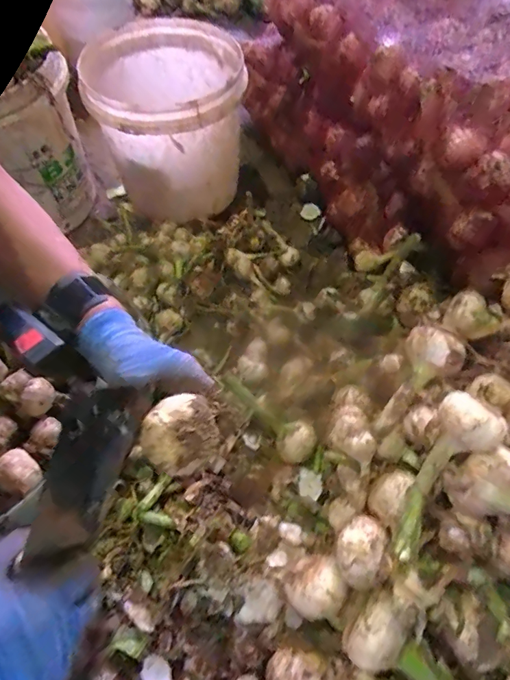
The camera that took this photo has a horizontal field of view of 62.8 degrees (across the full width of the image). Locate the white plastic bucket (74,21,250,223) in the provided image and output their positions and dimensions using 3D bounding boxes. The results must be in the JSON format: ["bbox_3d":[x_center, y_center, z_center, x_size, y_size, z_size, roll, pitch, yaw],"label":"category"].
[{"bbox_3d":[-0.136,-0.360,0.695,0.239,0.190,0.250,2,59,1],"label":"white plastic bucket"}]

